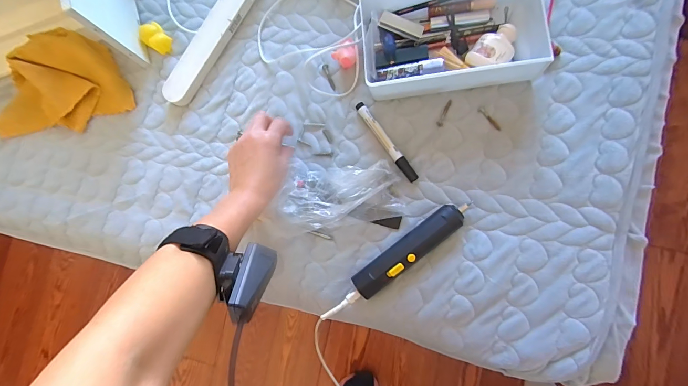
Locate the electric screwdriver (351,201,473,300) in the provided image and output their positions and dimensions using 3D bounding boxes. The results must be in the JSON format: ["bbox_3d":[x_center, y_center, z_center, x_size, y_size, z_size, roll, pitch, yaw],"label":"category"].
[{"bbox_3d":[0.089,0.071,0.429,0.179,0.036,0.039,-38,83,2],"label":"electric screwdriver"}]

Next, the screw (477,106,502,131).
[{"bbox_3d":[0.200,-0.102,0.449,0.010,0.007,0.042,-41,83,4],"label":"screw"}]

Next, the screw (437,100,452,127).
[{"bbox_3d":[0.142,-0.112,0.460,0.009,0.004,0.041,24,90,8],"label":"screw"}]

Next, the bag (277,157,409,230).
[{"bbox_3d":[-0.002,0.001,0.437,0.157,0.056,0.090,3,86,6],"label":"bag"}]

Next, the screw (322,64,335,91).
[{"bbox_3d":[-0.021,-0.177,0.500,0.010,0.004,0.045,-26,84,6],"label":"screw"}]

